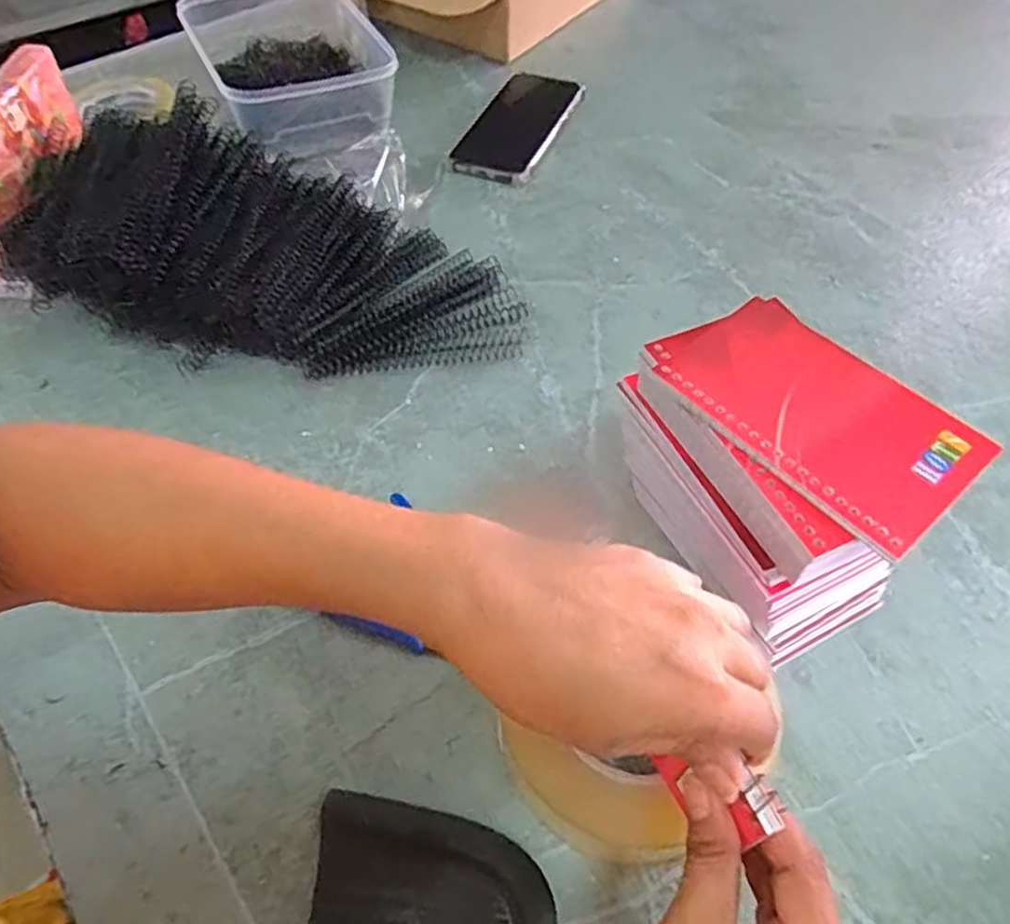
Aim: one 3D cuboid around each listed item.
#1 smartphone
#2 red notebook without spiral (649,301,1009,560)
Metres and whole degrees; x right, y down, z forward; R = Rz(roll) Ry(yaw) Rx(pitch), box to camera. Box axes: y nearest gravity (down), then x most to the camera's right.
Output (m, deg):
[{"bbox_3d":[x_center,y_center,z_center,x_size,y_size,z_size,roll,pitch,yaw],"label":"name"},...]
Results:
[{"bbox_3d":[0.012,-0.322,0.707,0.085,0.016,0.167,18,56,13],"label":"smartphone"},{"bbox_3d":[0.139,-0.026,0.336,0.082,0.005,0.139,-34,61,-22],"label":"red notebook without spiral"}]

